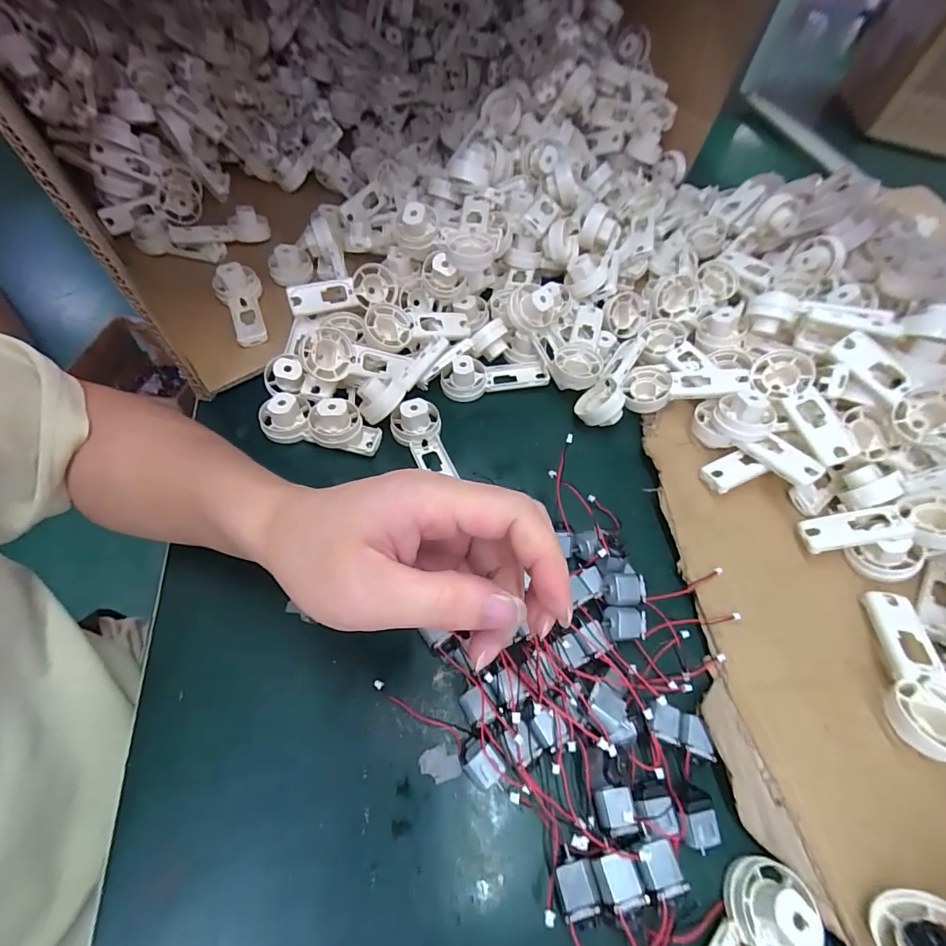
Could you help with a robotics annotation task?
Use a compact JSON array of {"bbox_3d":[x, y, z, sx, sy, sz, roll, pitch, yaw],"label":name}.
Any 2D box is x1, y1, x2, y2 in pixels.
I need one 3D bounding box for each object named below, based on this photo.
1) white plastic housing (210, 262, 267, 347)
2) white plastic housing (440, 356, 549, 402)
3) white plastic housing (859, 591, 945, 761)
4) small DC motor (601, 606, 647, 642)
[{"bbox_3d":[-0.204,-0.151,0.394,0.038,0.025,0.087,-21,62,-17],"label":"white plastic housing"},{"bbox_3d":[0.019,-0.086,0.384,0.091,0.025,0.030,-10,59,-11],"label":"white plastic housing"},{"bbox_3d":[0.254,0.112,0.257,0.034,0.029,0.090,8,58,1],"label":"white plastic housing"},{"bbox_3d":[0.091,0.092,0.269,0.025,0.011,0.018,6,61,1],"label":"small DC motor"}]

